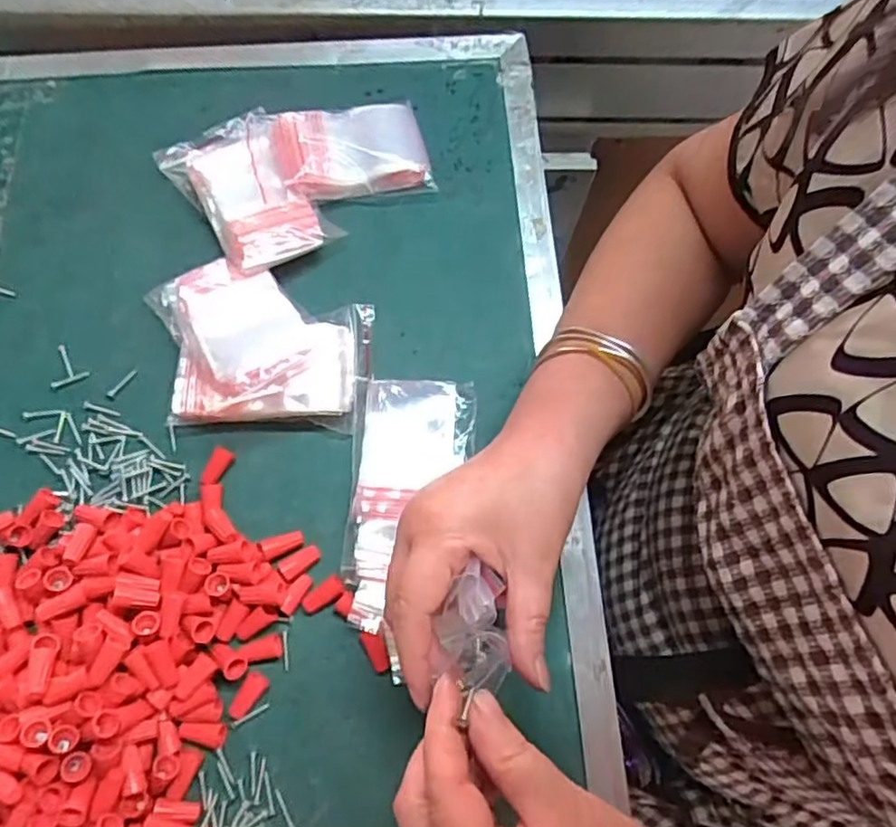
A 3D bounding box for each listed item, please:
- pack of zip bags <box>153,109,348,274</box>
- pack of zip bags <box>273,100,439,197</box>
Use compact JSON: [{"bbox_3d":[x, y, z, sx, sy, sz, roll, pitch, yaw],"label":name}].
[{"bbox_3d":[-0.126,-0.139,0.405,0.065,0.028,0.118,-34,78,-10],"label":"pack of zip bags"},{"bbox_3d":[-0.061,-0.167,0.417,0.092,0.028,0.059,-12,75,-4],"label":"pack of zip bags"}]

